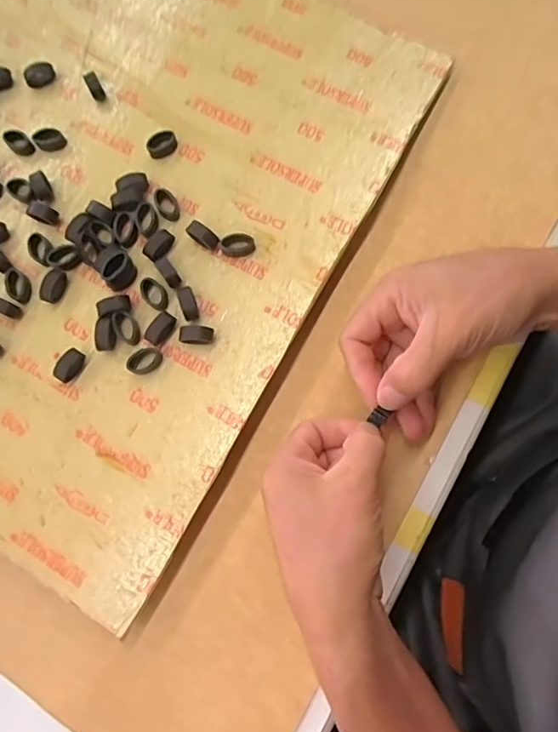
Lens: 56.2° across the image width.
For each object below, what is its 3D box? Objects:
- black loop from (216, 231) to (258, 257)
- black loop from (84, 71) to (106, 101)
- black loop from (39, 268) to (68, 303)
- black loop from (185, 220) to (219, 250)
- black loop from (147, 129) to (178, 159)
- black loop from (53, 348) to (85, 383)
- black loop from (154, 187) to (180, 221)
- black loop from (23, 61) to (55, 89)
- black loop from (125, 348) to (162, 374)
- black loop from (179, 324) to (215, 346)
[{"bbox_3d":[-0.028,-0.080,0.345,0.024,0.009,0.015,3,78,4],"label":"black loop"},{"bbox_3d":[-0.134,-0.204,0.383,0.009,0.012,0.020,-26,78,-4],"label":"black loop"},{"bbox_3d":[-0.149,-0.053,0.346,0.011,0.011,0.022,21,80,8],"label":"black loop"},{"bbox_3d":[-0.050,-0.086,0.347,0.024,0.012,0.010,35,82,10],"label":"black loop"},{"bbox_3d":[-0.082,-0.155,0.367,0.022,0.009,0.015,-25,78,-2],"label":"black loop"},{"bbox_3d":[-0.133,0.000,0.334,0.013,0.010,0.022,27,81,9],"label":"black loop"},{"bbox_3d":[-0.076,-0.110,0.353,0.015,0.010,0.022,-25,78,-2],"label":"black loop"},{"bbox_3d":[-0.178,-0.216,0.388,0.023,0.012,0.016,-37,78,-4],"label":"black loop"},{"bbox_3d":[-0.085,-0.003,0.332,0.022,0.008,0.014,-18,78,0],"label":"black loop"},{"bbox_3d":[-0.052,-0.019,0.330,0.020,0.014,0.012,10,79,6],"label":"black loop"}]

